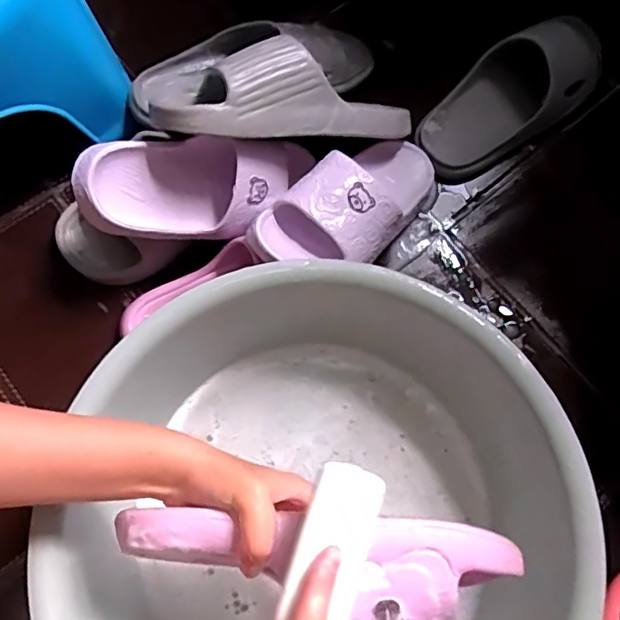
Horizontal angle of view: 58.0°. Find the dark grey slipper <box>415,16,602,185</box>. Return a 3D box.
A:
[{"bbox_3d":[0.238,-0.252,0.635,0.265,0.058,0.104,-34,76,-11],"label":"dark grey slipper"}]

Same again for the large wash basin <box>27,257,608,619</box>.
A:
[{"bbox_3d":[0.014,0.162,0.447,0.375,0.131,0.370,0,72,-1],"label":"large wash basin"}]

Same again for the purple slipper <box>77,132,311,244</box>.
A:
[{"bbox_3d":[-0.096,-0.117,0.528,0.231,0.075,0.087,-13,72,-24],"label":"purple slipper"}]

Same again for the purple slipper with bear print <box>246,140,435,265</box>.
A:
[{"bbox_3d":[0.048,-0.104,0.546,0.095,0.071,0.236,46,53,12],"label":"purple slipper with bear print"}]

